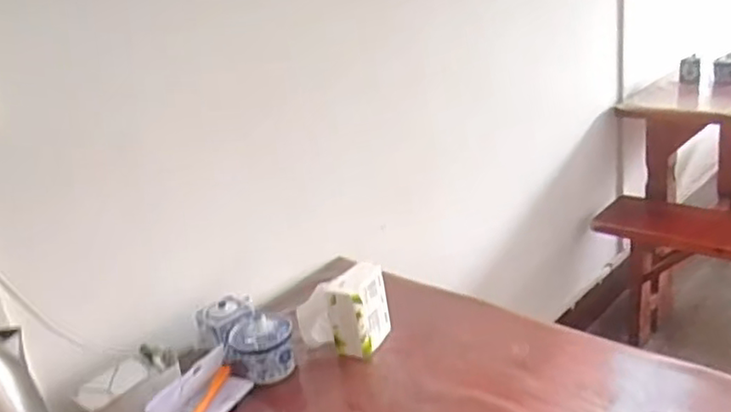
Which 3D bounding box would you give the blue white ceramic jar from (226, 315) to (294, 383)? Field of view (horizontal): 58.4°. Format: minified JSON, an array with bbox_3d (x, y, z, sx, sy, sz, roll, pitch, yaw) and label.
[{"bbox_3d":[-0.158,0.213,0.979,0.086,0.093,0.088,-6,21,2],"label":"blue white ceramic jar"}]

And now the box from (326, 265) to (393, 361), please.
[{"bbox_3d":[-0.009,0.162,1.010,0.067,0.118,0.090,4,24,26],"label":"box"}]

